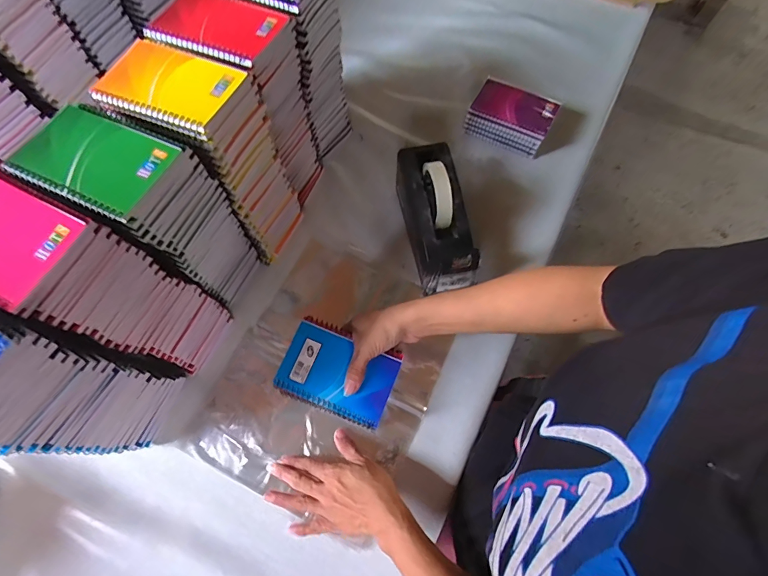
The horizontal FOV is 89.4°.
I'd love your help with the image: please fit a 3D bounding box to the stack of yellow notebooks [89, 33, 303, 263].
[{"bbox_3d":[-0.205,-0.152,0.486,0.134,0.242,0.094,21,68,8],"label":"stack of yellow notebooks"}]

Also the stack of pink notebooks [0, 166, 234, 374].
[{"bbox_3d":[-0.299,0.007,0.428,0.131,0.267,0.101,24,68,9],"label":"stack of pink notebooks"}]

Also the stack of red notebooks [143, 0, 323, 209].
[{"bbox_3d":[-0.176,-0.234,0.524,0.132,0.245,0.102,19,68,7],"label":"stack of red notebooks"}]

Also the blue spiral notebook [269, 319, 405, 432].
[{"bbox_3d":[-0.054,0.101,0.456,0.130,0.008,0.084,23,75,2],"label":"blue spiral notebook"}]

